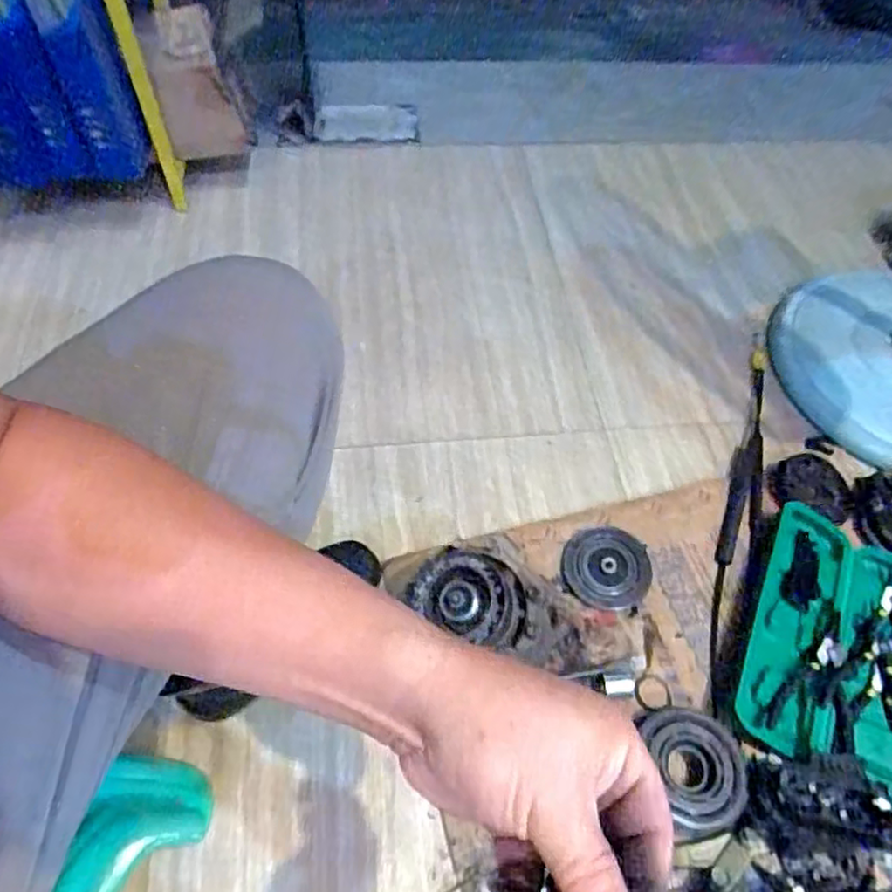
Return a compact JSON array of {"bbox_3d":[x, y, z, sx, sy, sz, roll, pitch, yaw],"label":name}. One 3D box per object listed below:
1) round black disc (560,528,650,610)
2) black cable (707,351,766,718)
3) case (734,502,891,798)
[{"bbox_3d":[0.194,0.145,0.801,0.101,0.010,0.104,0,57,-1],"label":"round black disc"},{"bbox_3d":[0.388,0.073,0.865,0.042,0.021,0.555,19,59,11],"label":"black cable"},{"bbox_3d":[0.459,0.228,0.752,0.224,0.040,0.306,25,60,14],"label":"case"}]

